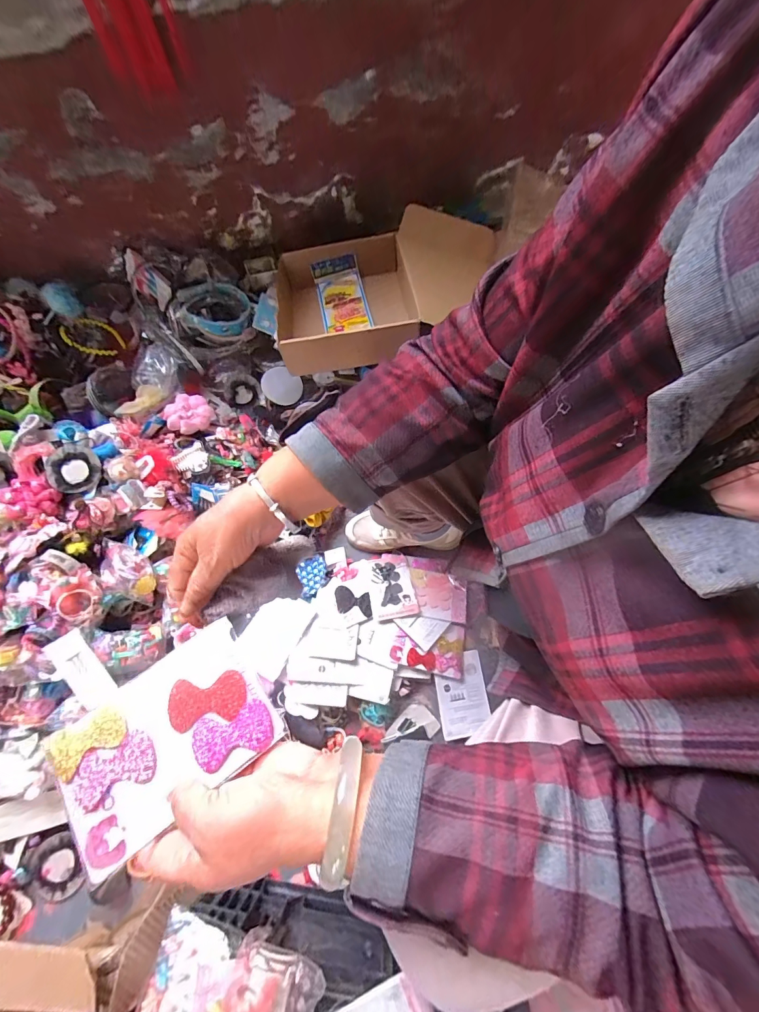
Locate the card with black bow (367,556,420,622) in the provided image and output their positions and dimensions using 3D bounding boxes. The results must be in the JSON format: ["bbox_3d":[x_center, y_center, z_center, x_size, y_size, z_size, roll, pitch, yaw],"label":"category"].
[{"bbox_3d":[0.022,0.159,0.757,0.089,0.006,0.123,-6,59,-12],"label":"card with black bow"}]

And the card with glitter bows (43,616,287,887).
[{"bbox_3d":[-0.150,0.160,0.267,0.139,0.006,0.095,-34,71,-12],"label":"card with glitter bows"}]

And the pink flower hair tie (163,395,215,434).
[{"bbox_3d":[-0.425,-0.203,0.855,0.098,0.060,0.082,-33,71,-11],"label":"pink flower hair tie"}]

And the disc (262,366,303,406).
[{"bbox_3d":[-0.225,-0.279,0.882,0.088,0.019,0.094,-1,68,1],"label":"disc"}]

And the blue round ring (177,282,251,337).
[{"bbox_3d":[-0.378,-0.453,0.883,0.149,0.065,0.122,-18,69,-6],"label":"blue round ring"}]

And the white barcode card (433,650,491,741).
[{"bbox_3d":[0.153,0.344,0.701,0.093,0.008,0.133,-6,64,-7],"label":"white barcode card"}]

